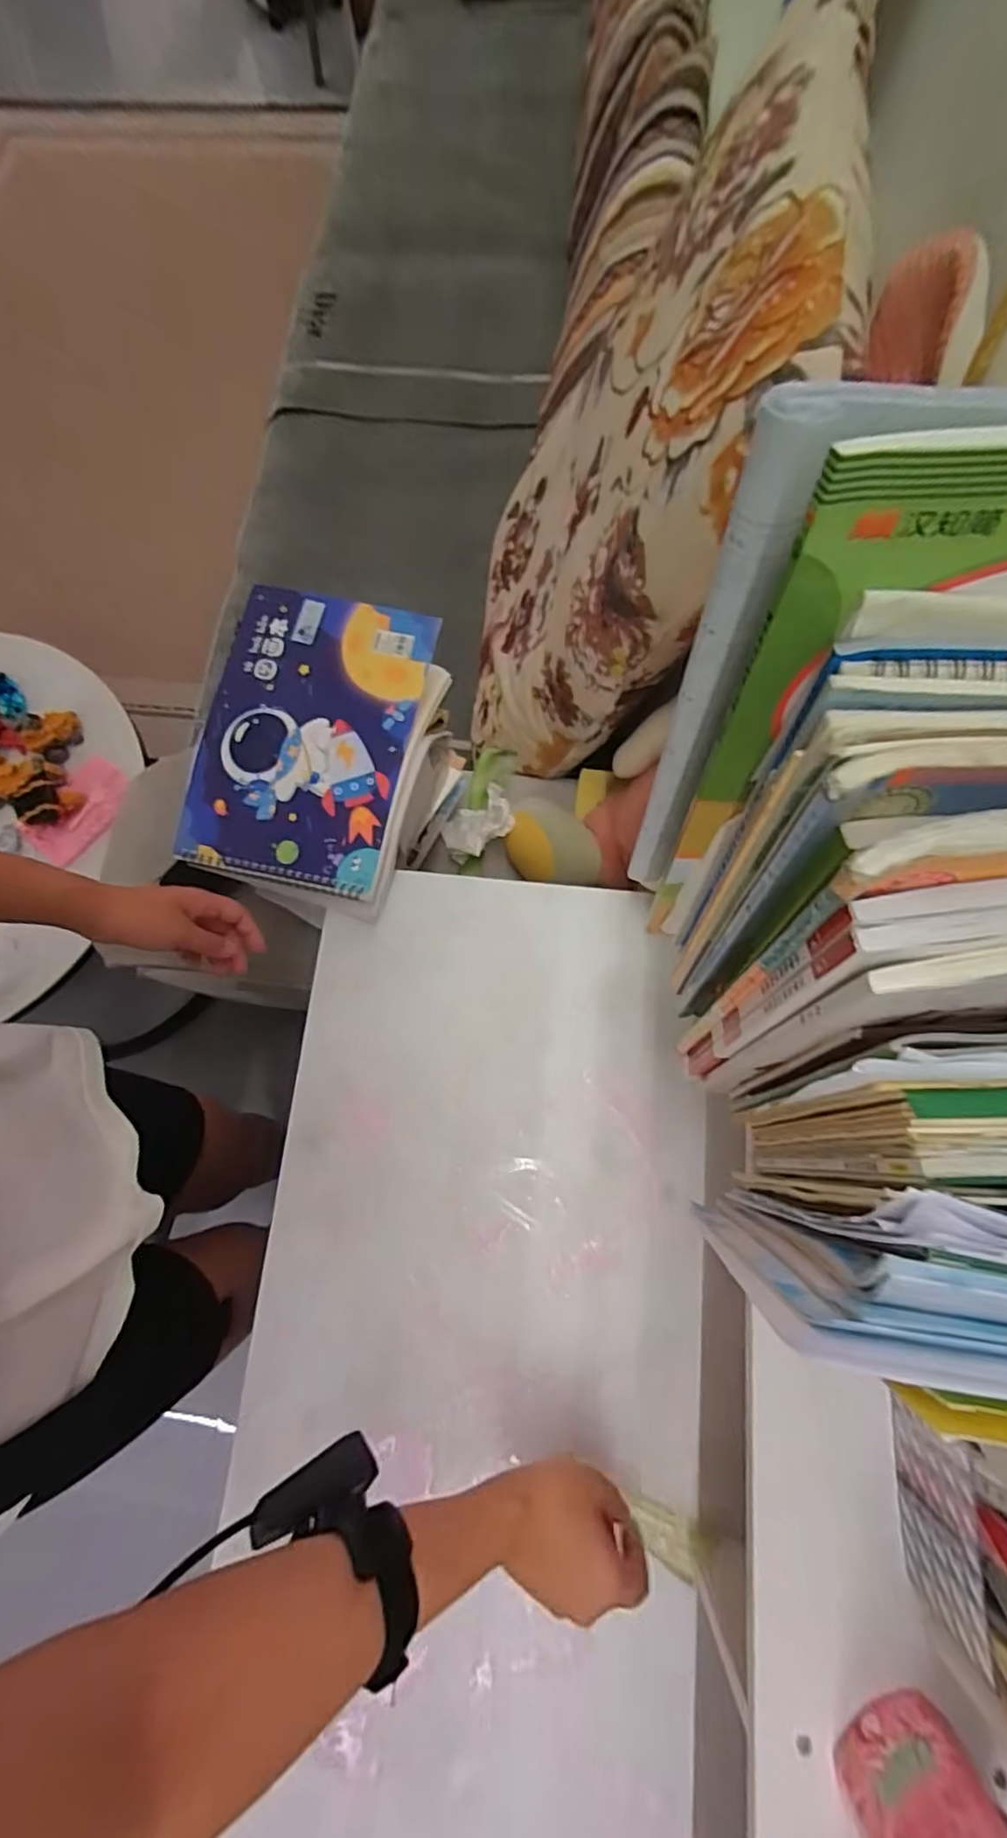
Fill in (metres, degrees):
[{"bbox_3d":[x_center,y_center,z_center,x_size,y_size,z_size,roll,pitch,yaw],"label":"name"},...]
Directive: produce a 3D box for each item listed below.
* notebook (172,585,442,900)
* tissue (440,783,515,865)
[{"bbox_3d":[-0.183,-0.170,0.587,0.187,0.016,0.274,12,82,3],"label":"notebook"},{"bbox_3d":[-0.031,-0.107,0.739,0.083,0.054,0.067,-27,76,-4],"label":"tissue"}]

